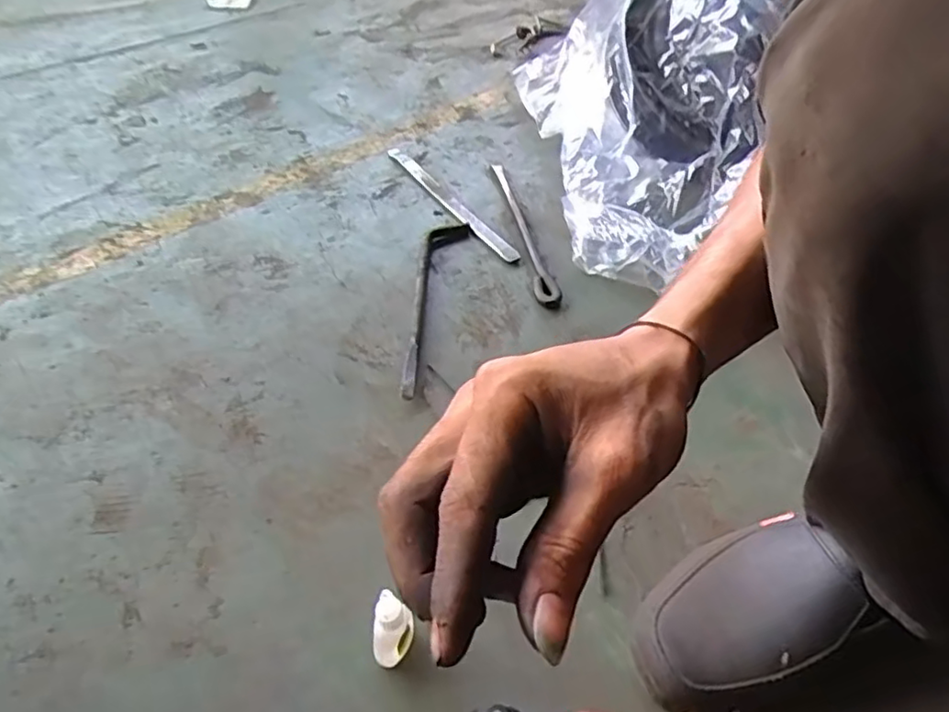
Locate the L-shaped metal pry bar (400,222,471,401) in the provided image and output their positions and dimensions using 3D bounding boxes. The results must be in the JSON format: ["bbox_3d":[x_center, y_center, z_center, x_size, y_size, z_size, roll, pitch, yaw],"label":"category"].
[{"bbox_3d":[-0.043,-0.064,0.672,0.046,0.018,0.284,6,47,2],"label":"L-shaped metal pry bar"}]

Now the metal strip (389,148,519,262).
[{"bbox_3d":[-0.035,-0.203,0.807,0.023,0.010,0.286,-25,53,-24],"label":"metal strip"}]

